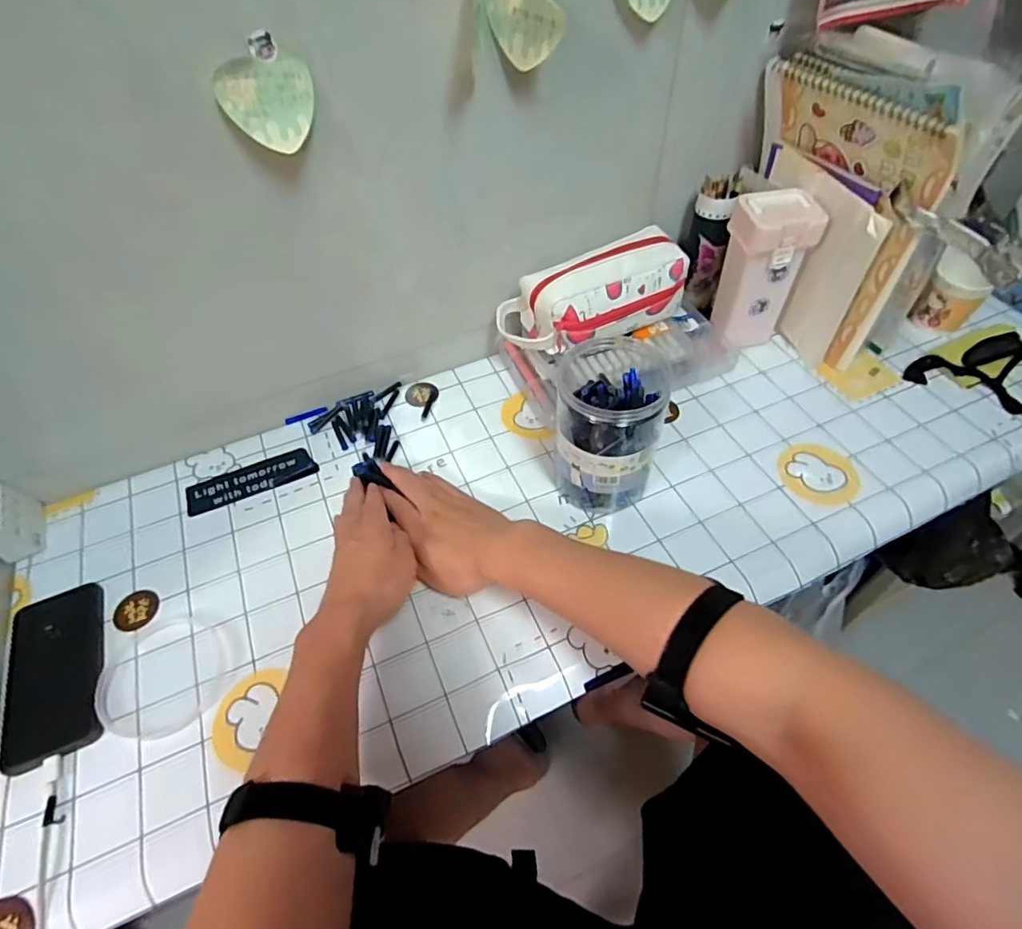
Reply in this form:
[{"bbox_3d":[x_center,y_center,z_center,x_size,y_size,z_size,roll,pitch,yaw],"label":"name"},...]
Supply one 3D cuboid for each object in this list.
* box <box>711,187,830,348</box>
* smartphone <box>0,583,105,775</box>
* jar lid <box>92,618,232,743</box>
[{"bbox_3d":[0.292,-0.222,0.660,0.080,0.176,0.062,-10,54,-6],"label":"box"},{"bbox_3d":[-0.396,0.178,0.481,0.077,0.007,0.151,-21,56,-14],"label":"smartphone"},{"bbox_3d":[-0.301,0.183,0.482,0.105,0.007,0.095,2,53,3],"label":"jar lid"}]

